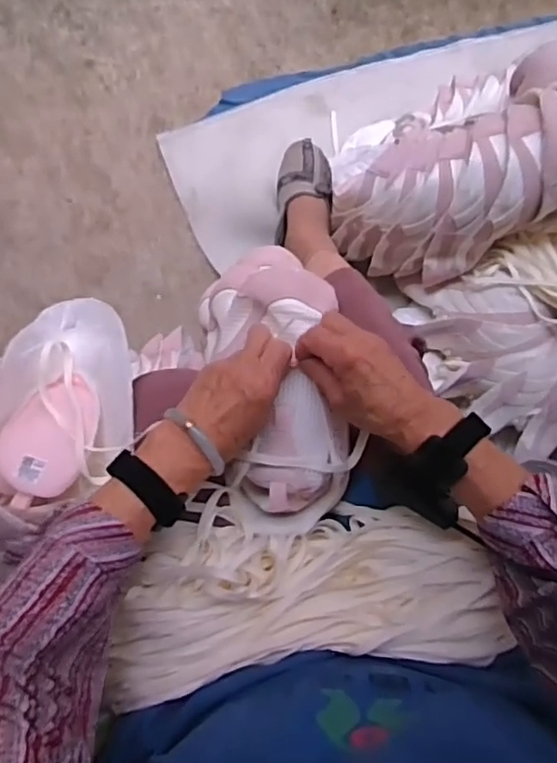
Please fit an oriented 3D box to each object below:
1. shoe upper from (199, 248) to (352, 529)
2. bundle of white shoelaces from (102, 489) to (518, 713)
[{"bbox_3d":[-0.004,-0.011,0.558,0.122,0.096,0.286,-10,73,-3],"label":"shoe upper"},{"bbox_3d":[0.021,0.177,0.510,0.323,0.065,0.147,-7,82,-1],"label":"bundle of white shoelaces"}]

